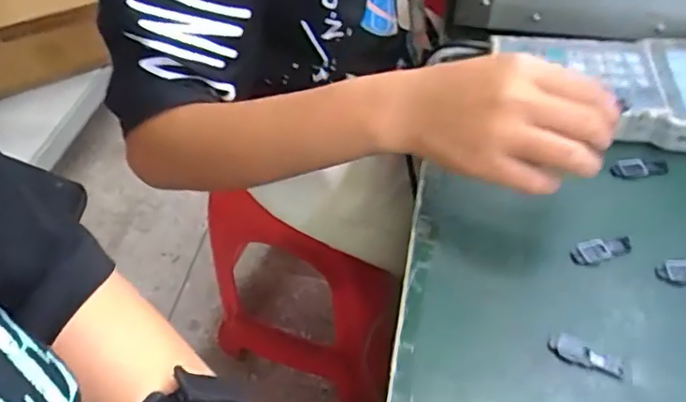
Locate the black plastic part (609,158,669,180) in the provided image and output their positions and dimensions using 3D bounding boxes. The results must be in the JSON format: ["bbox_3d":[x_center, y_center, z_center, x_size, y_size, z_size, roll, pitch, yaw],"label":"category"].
[{"bbox_3d":[0.218,-0.024,0.430,0.041,0.005,0.017,-7,48,-4],"label":"black plastic part"}]

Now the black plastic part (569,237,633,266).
[{"bbox_3d":[0.167,0.031,0.379,0.042,0.004,0.016,-16,49,-12],"label":"black plastic part"}]

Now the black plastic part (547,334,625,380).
[{"bbox_3d":[0.137,0.088,0.329,0.041,0.006,0.014,22,52,21],"label":"black plastic part"}]

